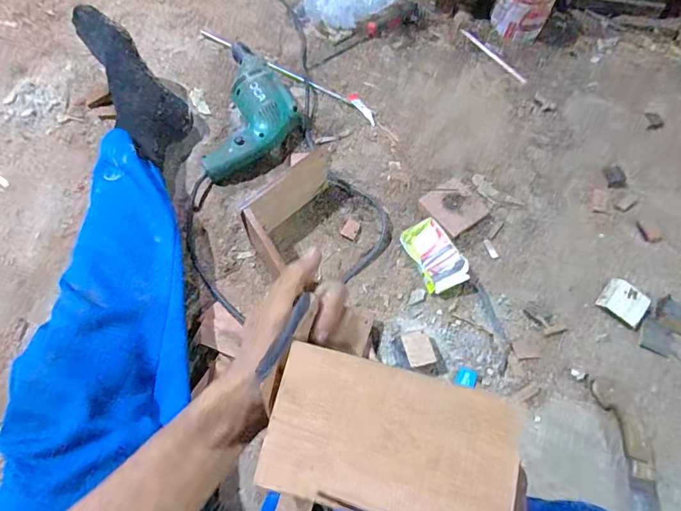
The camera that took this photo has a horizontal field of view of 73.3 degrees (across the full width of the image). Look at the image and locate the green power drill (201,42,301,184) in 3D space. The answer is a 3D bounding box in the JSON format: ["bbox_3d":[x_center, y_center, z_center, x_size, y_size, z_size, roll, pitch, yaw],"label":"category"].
[{"bbox_3d":[-0.131,-0.235,0.733,0.134,0.067,0.264,6,62,2],"label":"green power drill"}]

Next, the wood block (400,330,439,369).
[{"bbox_3d":[0.095,0.118,0.568,0.034,0.030,0.041,-13,63,-7],"label":"wood block"}]

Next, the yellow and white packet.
[{"bbox_3d":[0.129,-0.003,0.629,0.059,0.032,0.106,-19,64,-11],"label":"yellow and white packet"}]

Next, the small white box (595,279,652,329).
[{"bbox_3d":[0.385,0.062,0.621,0.053,0.013,0.056,38,68,17],"label":"small white box"}]

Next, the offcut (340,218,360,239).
[{"bbox_3d":[0.016,-0.039,0.660,0.022,0.004,0.029,26,65,12],"label":"offcut"}]

